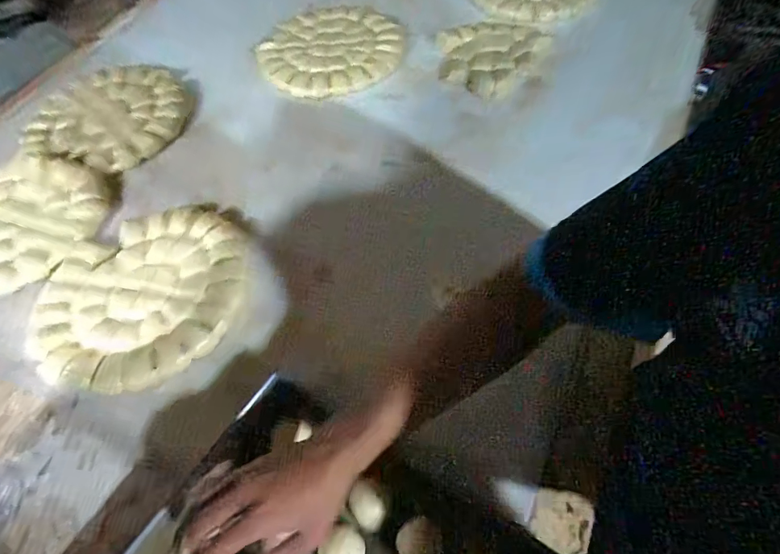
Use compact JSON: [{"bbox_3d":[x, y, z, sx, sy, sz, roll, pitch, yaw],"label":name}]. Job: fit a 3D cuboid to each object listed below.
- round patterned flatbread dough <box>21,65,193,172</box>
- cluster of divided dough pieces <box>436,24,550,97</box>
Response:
[{"bbox_3d":[-0.517,-0.308,0.827,0.280,0.045,0.251,12,60,9],"label":"round patterned flatbread dough"},{"bbox_3d":[0.198,-0.434,0.890,0.228,0.071,0.132,-17,60,-8],"label":"cluster of divided dough pieces"}]

